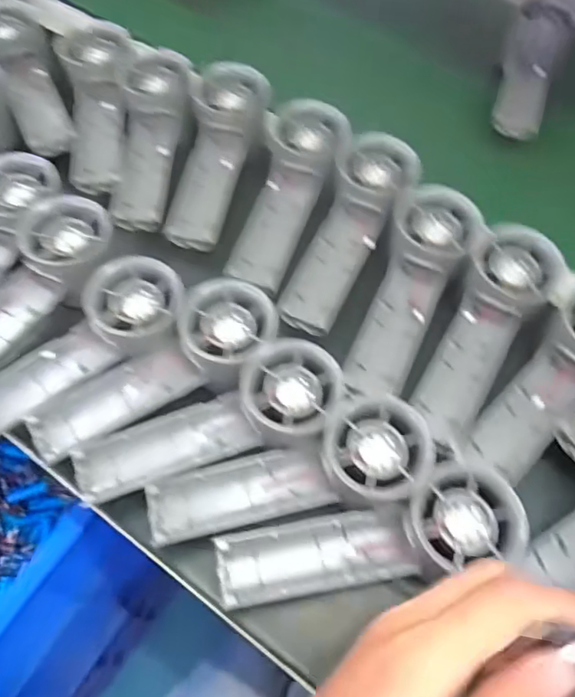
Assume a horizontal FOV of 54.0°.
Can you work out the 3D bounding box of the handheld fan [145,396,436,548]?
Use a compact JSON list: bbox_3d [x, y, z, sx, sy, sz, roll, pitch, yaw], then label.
[{"bbox_3d":[0.001,0.072,0.320,0.158,0.031,0.052,-17,63,5],"label":"handheld fan"}]

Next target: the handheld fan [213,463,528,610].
[{"bbox_3d":[0.043,0.104,0.305,0.158,0.032,0.047,-15,63,4],"label":"handheld fan"}]

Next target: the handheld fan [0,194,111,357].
[{"bbox_3d":[-0.178,-0.031,0.372,0.054,0.031,0.161,30,77,13],"label":"handheld fan"}]

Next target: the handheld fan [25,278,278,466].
[{"bbox_3d":[-0.080,0.015,0.346,0.158,0.027,0.058,-33,67,-4],"label":"handheld fan"}]

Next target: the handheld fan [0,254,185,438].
[{"bbox_3d":[-0.134,0.005,0.350,0.160,0.032,0.059,-37,69,-6],"label":"handheld fan"}]

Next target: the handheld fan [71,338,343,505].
[{"bbox_3d":[-0.045,0.046,0.334,0.158,0.033,0.056,-22,64,1],"label":"handheld fan"}]

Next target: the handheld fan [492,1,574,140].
[{"bbox_3d":[0.216,-0.252,0.508,0.050,0.040,0.146,21,63,9],"label":"handheld fan"}]

